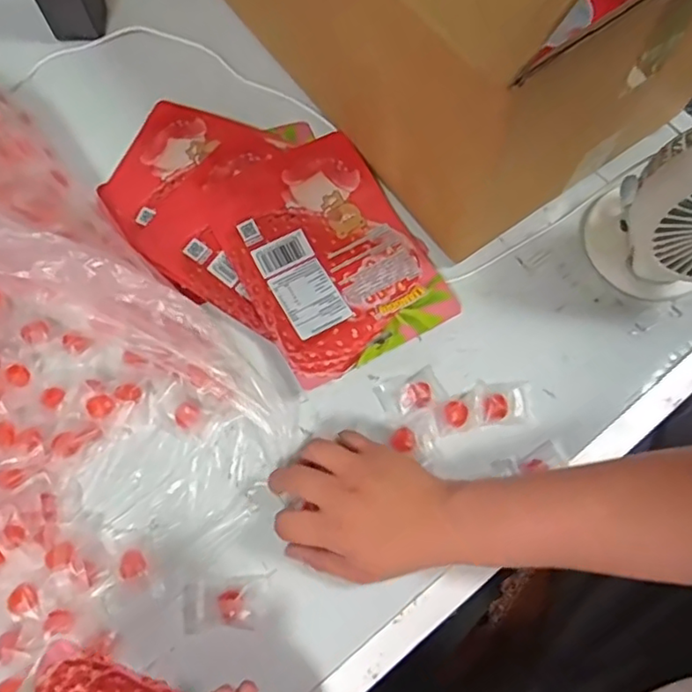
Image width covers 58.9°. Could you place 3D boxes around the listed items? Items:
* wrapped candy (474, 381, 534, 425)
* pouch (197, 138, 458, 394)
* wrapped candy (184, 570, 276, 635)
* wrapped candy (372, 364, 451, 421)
[{"bbox_3d":[0.132,0.047,0.511,0.048,0.011,0.036,-3,71,-2],"label":"wrapped candy"},{"bbox_3d":[-0.018,-0.082,0.549,0.154,0.024,0.211,-29,74,-11],"label":"pouch"},{"bbox_3d":[-0.090,0.193,0.460,0.063,0.013,0.035,-5,71,-3],"label":"wrapped candy"},{"bbox_3d":[0.056,0.040,0.516,0.056,0.011,0.035,-18,72,-7],"label":"wrapped candy"}]

